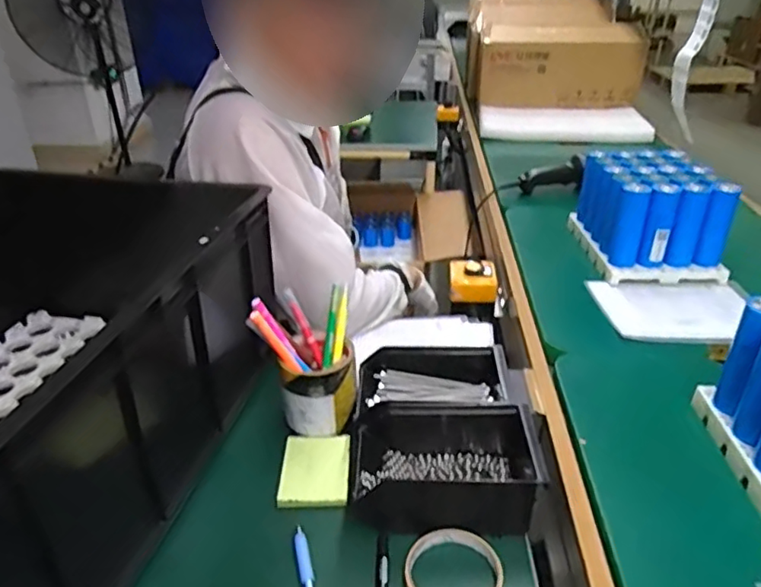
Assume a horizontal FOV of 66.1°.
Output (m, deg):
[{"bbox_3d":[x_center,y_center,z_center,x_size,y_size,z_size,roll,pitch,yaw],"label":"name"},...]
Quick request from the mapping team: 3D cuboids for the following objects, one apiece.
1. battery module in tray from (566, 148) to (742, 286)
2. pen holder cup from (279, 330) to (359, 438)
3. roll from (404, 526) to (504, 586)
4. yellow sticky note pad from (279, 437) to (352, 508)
[{"bbox_3d":[0.425,-0.123,0.937,0.161,0.158,0.221,-2,30,-2],"label":"battery module in tray"},{"bbox_3d":[-0.070,0.103,0.673,0.085,0.081,0.083,-1,30,0],"label":"pen holder cup"},{"bbox_3d":[0.064,0.245,0.513,0.083,0.023,0.086,-1,30,0],"label":"roll"},{"bbox_3d":[-0.069,0.188,0.624,0.071,0.009,0.095,-1,30,0],"label":"yellow sticky note pad"}]

